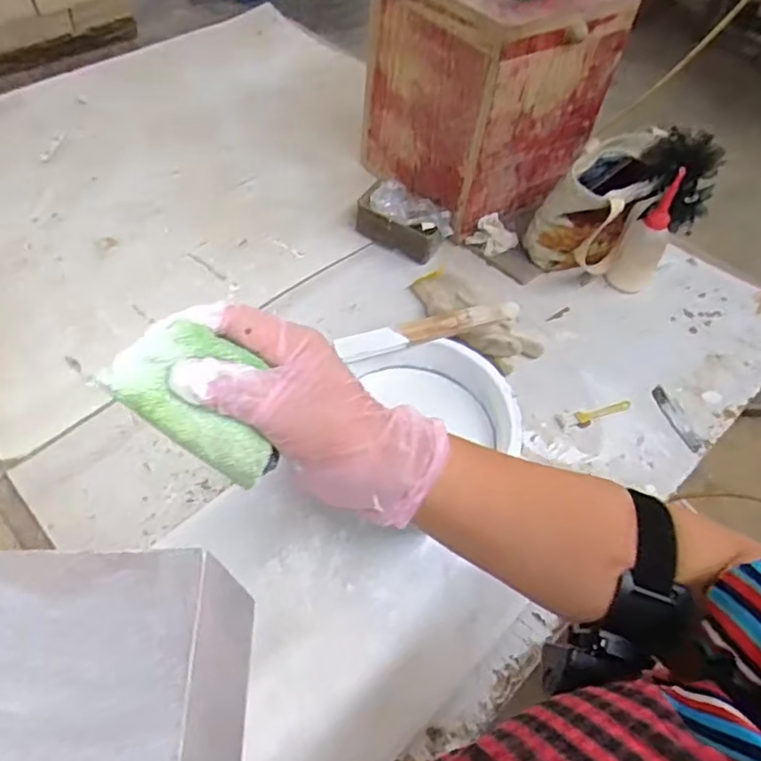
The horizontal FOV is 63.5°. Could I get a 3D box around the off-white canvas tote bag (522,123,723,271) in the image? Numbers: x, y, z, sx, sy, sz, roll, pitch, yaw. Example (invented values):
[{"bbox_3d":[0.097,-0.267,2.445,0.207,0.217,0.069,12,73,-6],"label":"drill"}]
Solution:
[{"bbox_3d":[0.331,-0.235,0.854,0.198,0.176,0.127,-26,61,-24],"label":"off-white canvas tote bag"}]

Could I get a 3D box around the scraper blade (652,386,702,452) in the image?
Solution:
[{"bbox_3d":[0.360,0.046,0.745,0.022,0.006,0.104,-7,43,-3],"label":"scraper blade"}]

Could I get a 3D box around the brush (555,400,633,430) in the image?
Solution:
[{"bbox_3d":[0.261,0.041,0.744,0.101,0.008,0.022,-10,56,-14],"label":"brush"}]

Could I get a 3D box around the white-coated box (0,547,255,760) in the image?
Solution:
[{"bbox_3d":[-0.124,0.142,0.263,0.116,0.102,0.105,1,53,-4],"label":"white-coated box"}]

